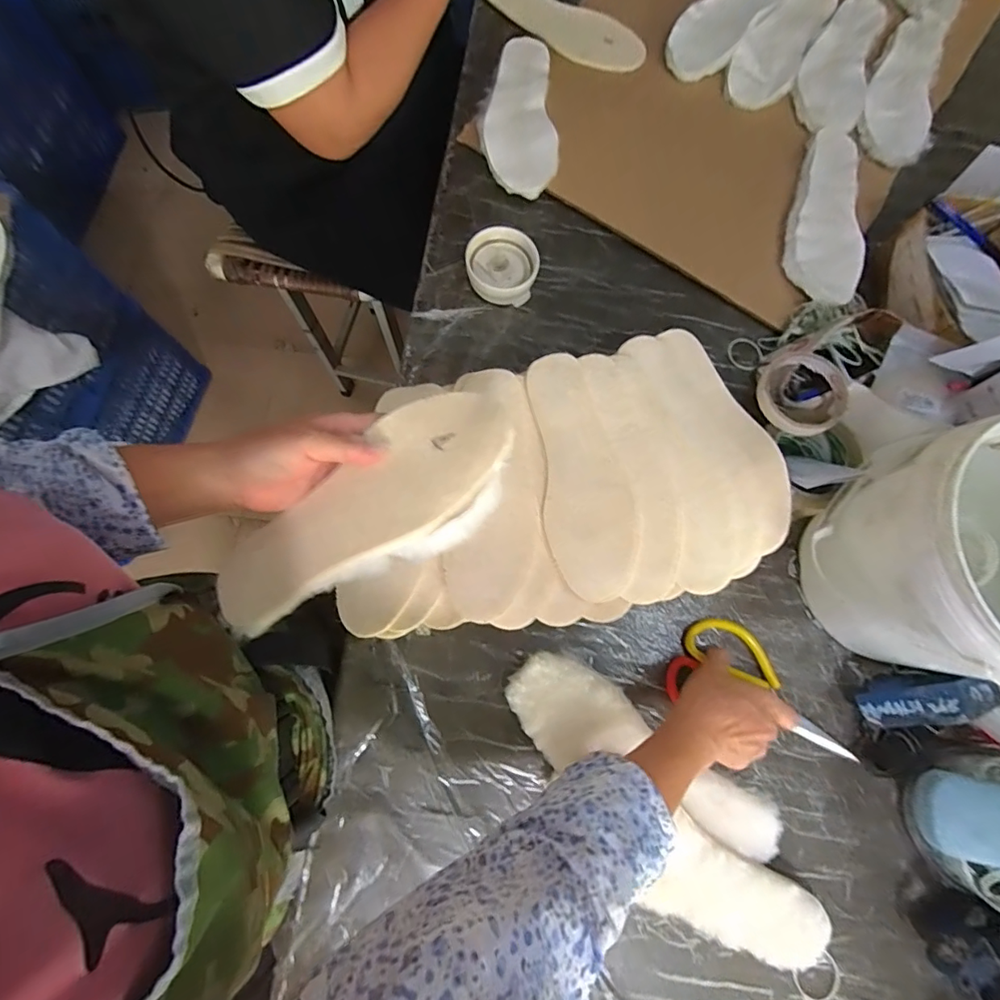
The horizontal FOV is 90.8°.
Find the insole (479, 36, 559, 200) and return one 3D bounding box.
[{"bbox_3d":[0.023,-0.499,0.633,0.092,0.024,0.253,-2,77,-1],"label":"insole"}]

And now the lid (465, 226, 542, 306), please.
[{"bbox_3d":[0.003,-0.274,0.582,0.081,0.038,0.076,0,77,-1],"label":"lid"}]

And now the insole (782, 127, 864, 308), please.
[{"bbox_3d":[0.411,-0.365,0.617,0.093,0.009,0.265,12,77,2],"label":"insole"}]

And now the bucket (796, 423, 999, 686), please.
[{"bbox_3d":[0.407,0.056,0.432,0.223,0.187,0.205,1,75,-2],"label":"bucket"}]

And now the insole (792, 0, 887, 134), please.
[{"bbox_3d":[0.466,-0.604,0.680,0.092,0.010,0.242,19,77,4],"label":"insole"}]

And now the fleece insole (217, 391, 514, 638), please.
[{"bbox_3d":[-0.096,0.010,0.354,0.237,0.023,0.102,-33,79,-3],"label":"fleece insole"}]

